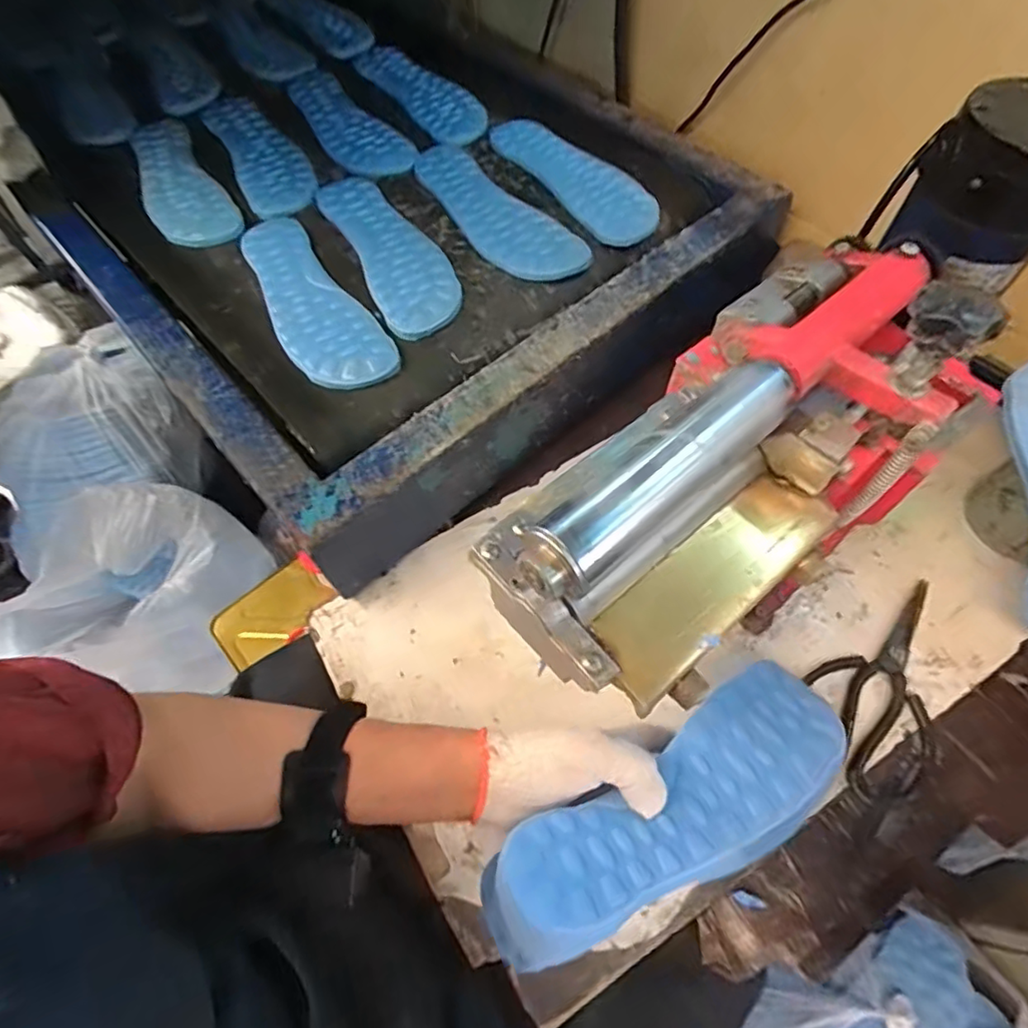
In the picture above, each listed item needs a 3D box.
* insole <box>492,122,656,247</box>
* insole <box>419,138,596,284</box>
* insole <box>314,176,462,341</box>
[{"bbox_3d":[0.067,-0.369,0.644,0.086,0.016,0.240,-30,64,-13],"label":"insole"},{"bbox_3d":[-0.025,-0.317,0.618,0.080,0.007,0.248,-36,65,-16],"label":"insole"},{"bbox_3d":[-0.125,-0.267,0.598,0.081,0.013,0.249,-26,63,-11],"label":"insole"}]

